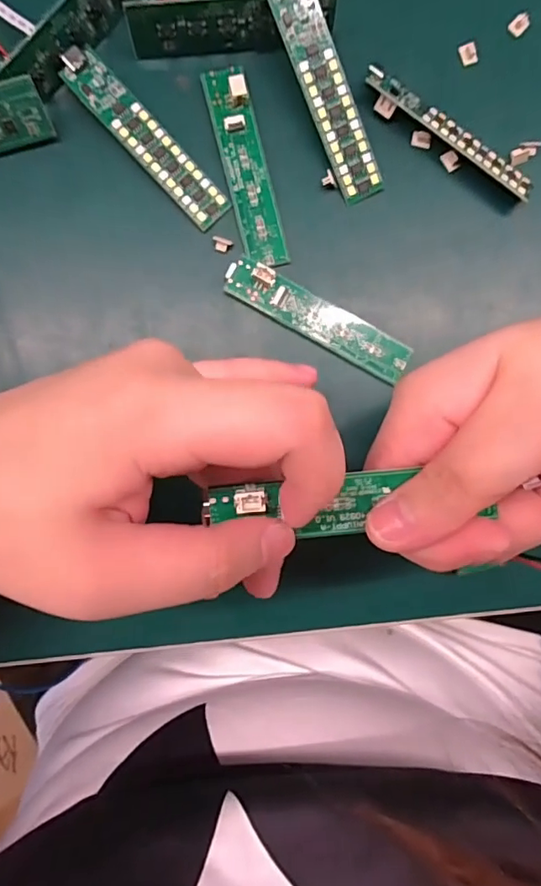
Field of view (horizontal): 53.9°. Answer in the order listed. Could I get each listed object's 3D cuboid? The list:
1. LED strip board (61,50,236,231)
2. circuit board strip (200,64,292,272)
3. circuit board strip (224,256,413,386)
[{"bbox_3d":[-0.051,-0.125,0.218,0.018,0.008,0.082,-44,91,-3],"label":"LED strip board"},{"bbox_3d":[-0.010,-0.115,0.220,0.017,0.008,0.081,-14,89,-3],"label":"circuit board strip"},{"bbox_3d":[0.020,-0.052,0.224,0.083,0.008,0.017,28,88,-1],"label":"circuit board strip"}]

